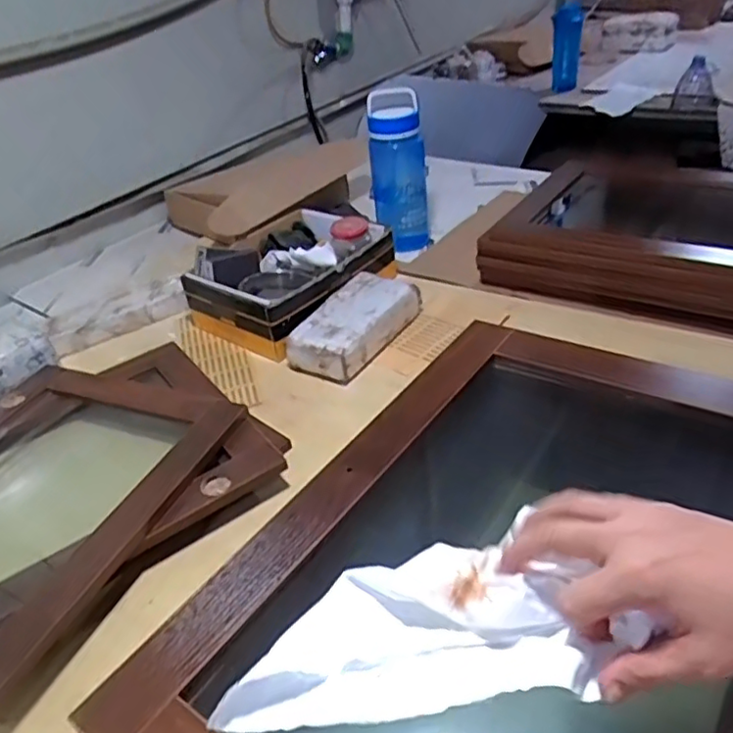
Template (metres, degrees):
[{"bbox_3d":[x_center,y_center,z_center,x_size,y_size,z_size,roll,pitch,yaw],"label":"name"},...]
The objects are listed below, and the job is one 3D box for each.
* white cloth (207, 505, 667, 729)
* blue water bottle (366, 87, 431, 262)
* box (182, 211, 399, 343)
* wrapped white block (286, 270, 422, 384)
[{"bbox_3d":[0.033,0.150,0.363,0.220,0.025,0.094,-12,37,2],"label":"white cloth"},{"bbox_3d":[0.064,-0.357,1.199,0.103,0.287,0.091,-7,36,3],"label":"blue water bottle"},{"bbox_3d":[-0.123,-0.172,1.057,0.232,0.082,0.310,19,44,33],"label":"box"},{"bbox_3d":[-0.014,-0.067,0.964,0.112,0.057,0.219,18,43,32],"label":"wrapped white block"}]

